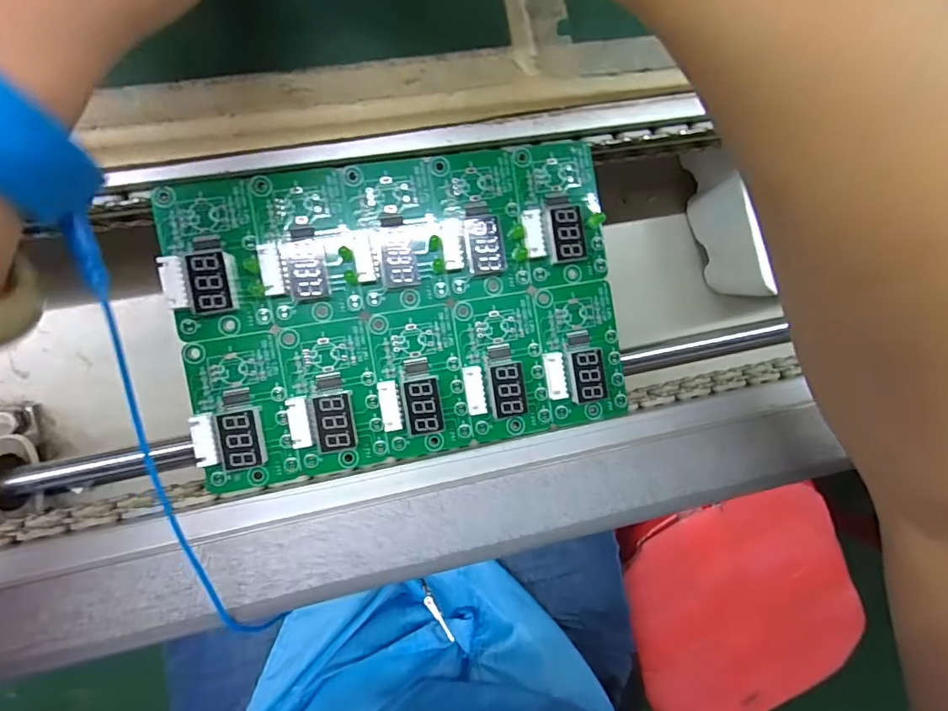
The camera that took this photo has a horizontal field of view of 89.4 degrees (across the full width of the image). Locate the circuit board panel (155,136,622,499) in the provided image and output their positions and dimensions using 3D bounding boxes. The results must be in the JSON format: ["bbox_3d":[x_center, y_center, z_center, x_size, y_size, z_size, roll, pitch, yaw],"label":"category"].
[{"bbox_3d":[-0.027,-0.019,0.202,0.178,0.014,0.123,-10,94,-8],"label":"circuit board panel"}]

